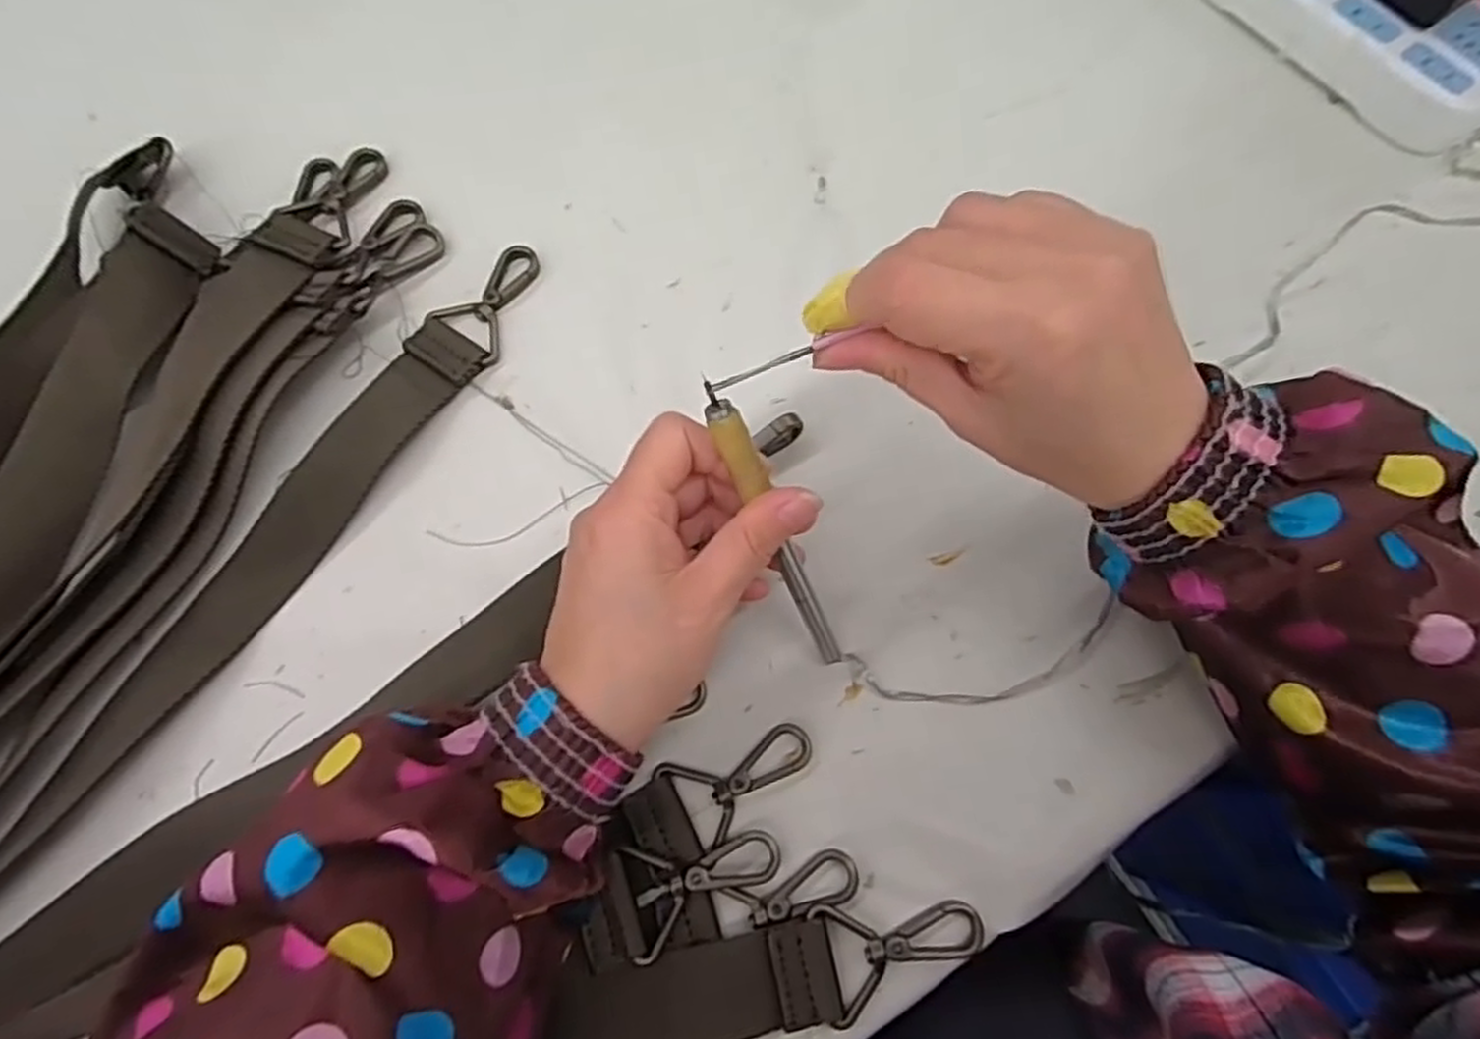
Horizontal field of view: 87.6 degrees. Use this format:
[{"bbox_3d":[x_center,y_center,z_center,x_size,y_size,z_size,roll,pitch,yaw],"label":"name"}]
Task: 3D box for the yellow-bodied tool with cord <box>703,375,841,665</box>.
[{"bbox_3d":[0.014,0.007,0.288,0.010,0.134,0.009,-28,34,-5],"label":"yellow-bodied tool with cord"}]

